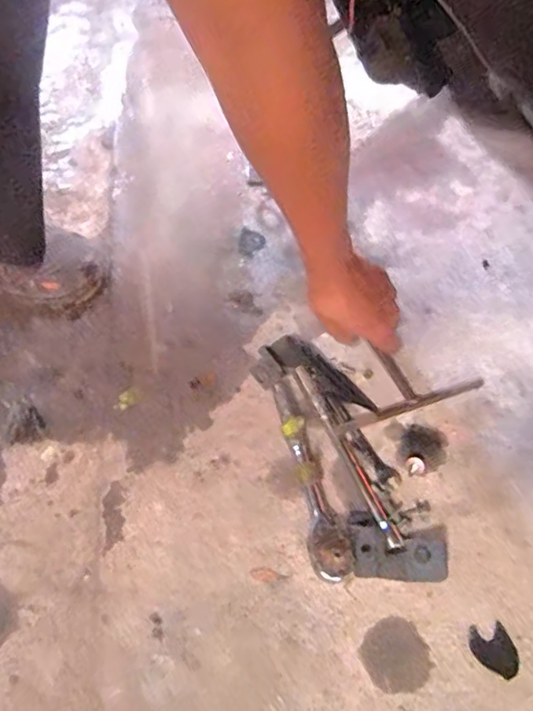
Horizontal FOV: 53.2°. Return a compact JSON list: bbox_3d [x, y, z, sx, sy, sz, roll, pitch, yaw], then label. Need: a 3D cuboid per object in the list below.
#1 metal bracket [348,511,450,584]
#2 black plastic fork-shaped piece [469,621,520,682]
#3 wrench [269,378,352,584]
[{"bbox_3d":[0.112,0.167,0.464,0.080,0.019,0.054,7,52,1],"label":"metal bracket"},{"bbox_3d":[0.185,0.239,0.430,0.036,0.004,0.039,-3,53,-7],"label":"black plastic fork-shaped piece"},{"bbox_3d":[0.037,0.108,0.495,0.030,0.026,0.192,-9,54,-11],"label":"wrench"}]

